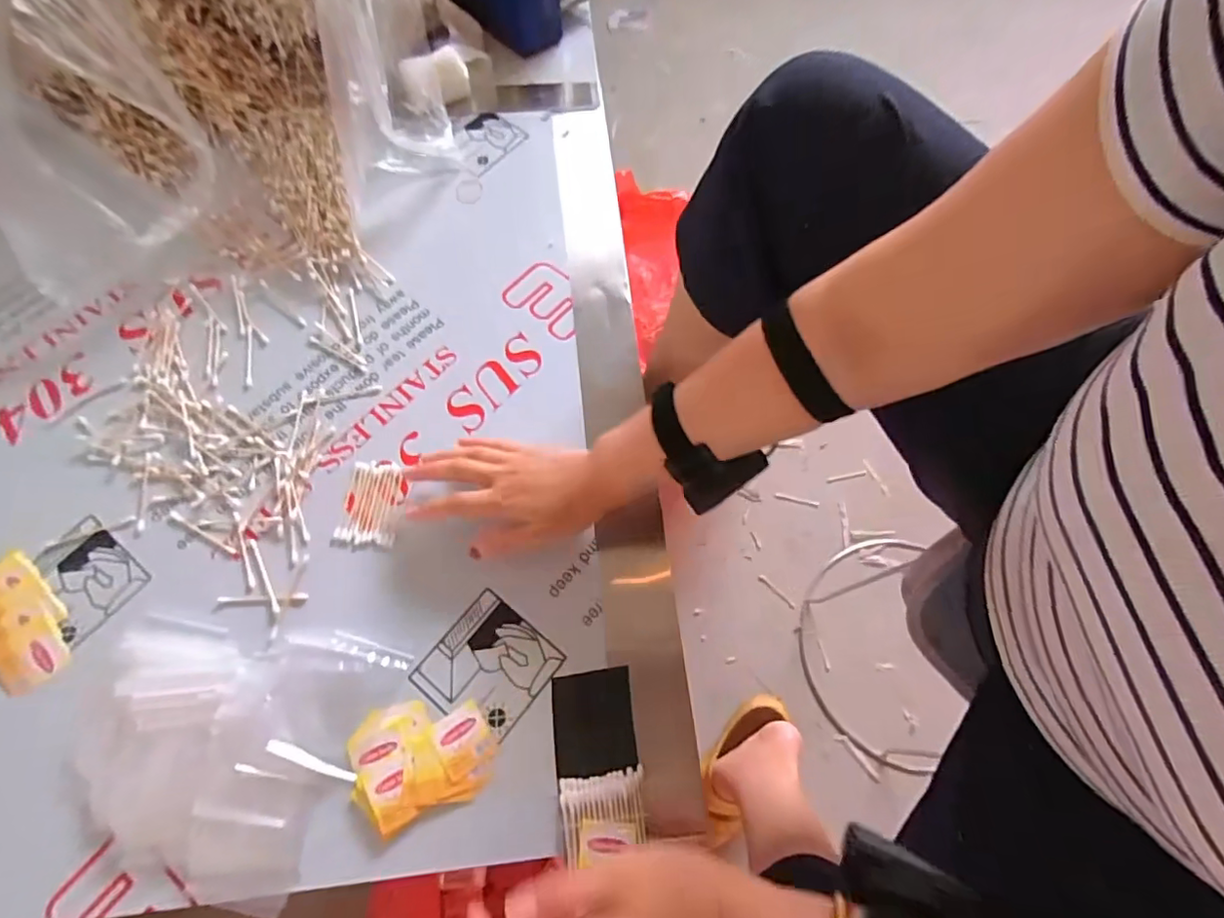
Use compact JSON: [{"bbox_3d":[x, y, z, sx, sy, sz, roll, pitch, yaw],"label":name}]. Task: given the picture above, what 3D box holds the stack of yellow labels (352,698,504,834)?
[{"bbox_3d":[-0.142,0.221,0.422,0.101,0.009,0.079,-17,69,-9],"label":"stack of yellow labels"}]

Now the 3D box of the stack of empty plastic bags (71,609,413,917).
[{"bbox_3d":[-0.291,0.201,0.420,0.204,0.015,0.179,20,68,6],"label":"stack of empty plastic bags"}]

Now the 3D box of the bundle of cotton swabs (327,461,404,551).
[{"bbox_3d":[-0.214,0.040,0.498,0.051,0.004,0.080,2,67,-1],"label":"bundle of cotton swabs"}]

